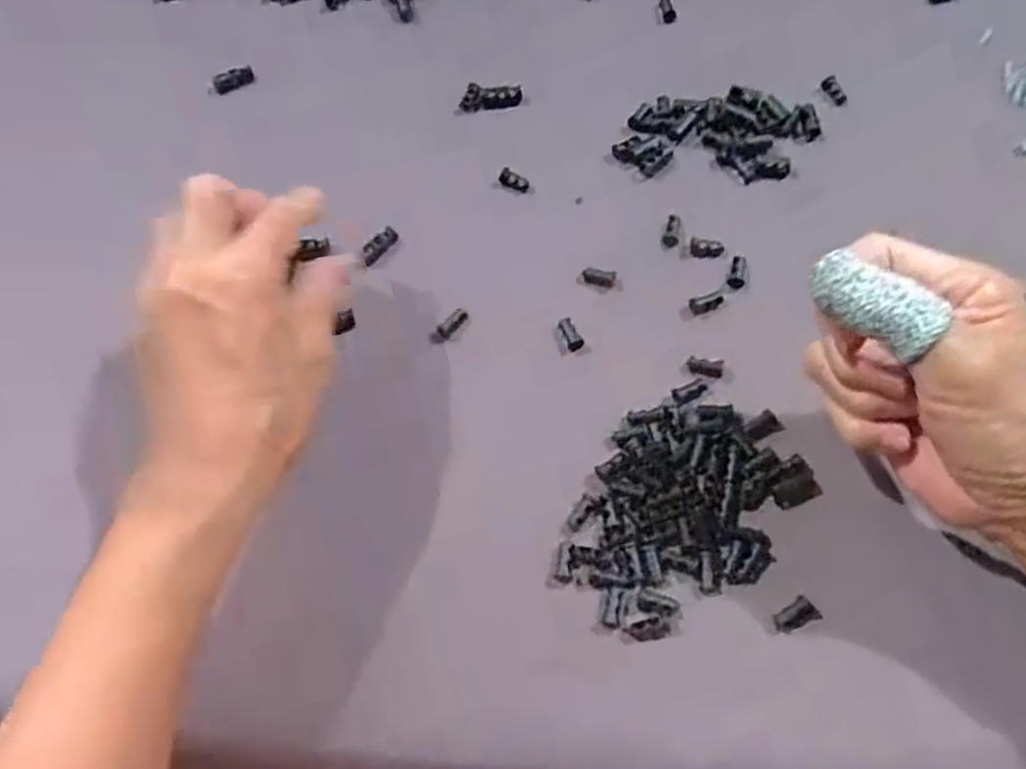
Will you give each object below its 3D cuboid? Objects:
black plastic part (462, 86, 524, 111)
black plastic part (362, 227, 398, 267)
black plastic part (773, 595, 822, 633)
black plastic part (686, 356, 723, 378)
[{"bbox_3d":[-0.012,-0.166,0.441,0.035,0.008,0.012,-5,64,0],"label":"black plastic part"},{"bbox_3d":[-0.070,-0.072,0.401,0.008,0.008,0.024,36,71,19],"label":"black plastic part"},{"bbox_3d":[0.115,0.094,0.312,0.018,0.006,0.011,-22,65,-8],"label":"black plastic part"},{"bbox_3d":[0.091,-0.009,0.362,0.017,0.004,0.009,16,66,12],"label":"black plastic part"}]

